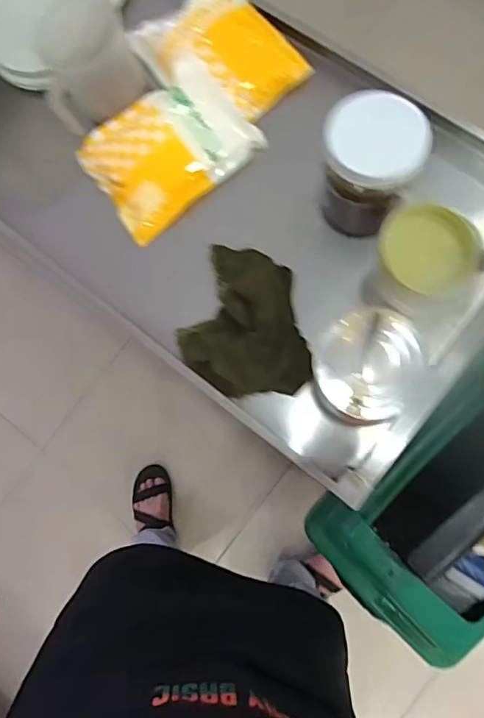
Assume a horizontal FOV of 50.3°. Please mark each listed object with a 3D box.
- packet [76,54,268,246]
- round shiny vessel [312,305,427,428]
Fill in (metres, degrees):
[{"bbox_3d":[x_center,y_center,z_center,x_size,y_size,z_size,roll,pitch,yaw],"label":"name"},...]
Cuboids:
[{"bbox_3d":[-0.086,-0.247,0.602,0.187,0.034,0.138,-36,79,2],"label":"packet"},{"bbox_3d":[0.122,0.009,0.490,0.107,0.084,0.100,-1,82,8],"label":"round shiny vessel"}]

